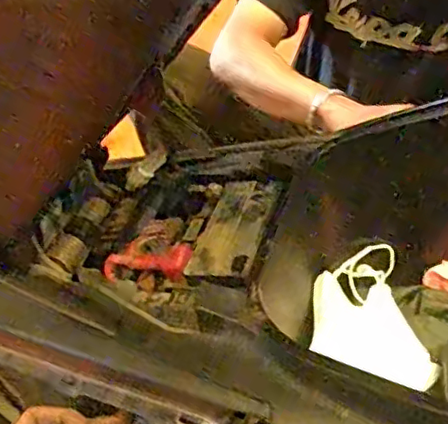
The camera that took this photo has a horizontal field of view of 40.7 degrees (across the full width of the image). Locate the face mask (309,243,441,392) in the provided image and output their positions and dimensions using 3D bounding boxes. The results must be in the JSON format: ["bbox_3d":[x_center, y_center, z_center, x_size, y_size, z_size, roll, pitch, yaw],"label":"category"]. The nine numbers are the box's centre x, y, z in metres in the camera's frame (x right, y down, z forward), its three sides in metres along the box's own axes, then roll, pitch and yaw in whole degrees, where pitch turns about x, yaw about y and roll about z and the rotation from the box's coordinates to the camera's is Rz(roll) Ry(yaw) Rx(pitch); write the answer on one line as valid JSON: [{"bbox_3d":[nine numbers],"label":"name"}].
[{"bbox_3d":[0.136,0.090,0.542,0.113,0.039,0.123,12,43,5],"label":"face mask"}]

